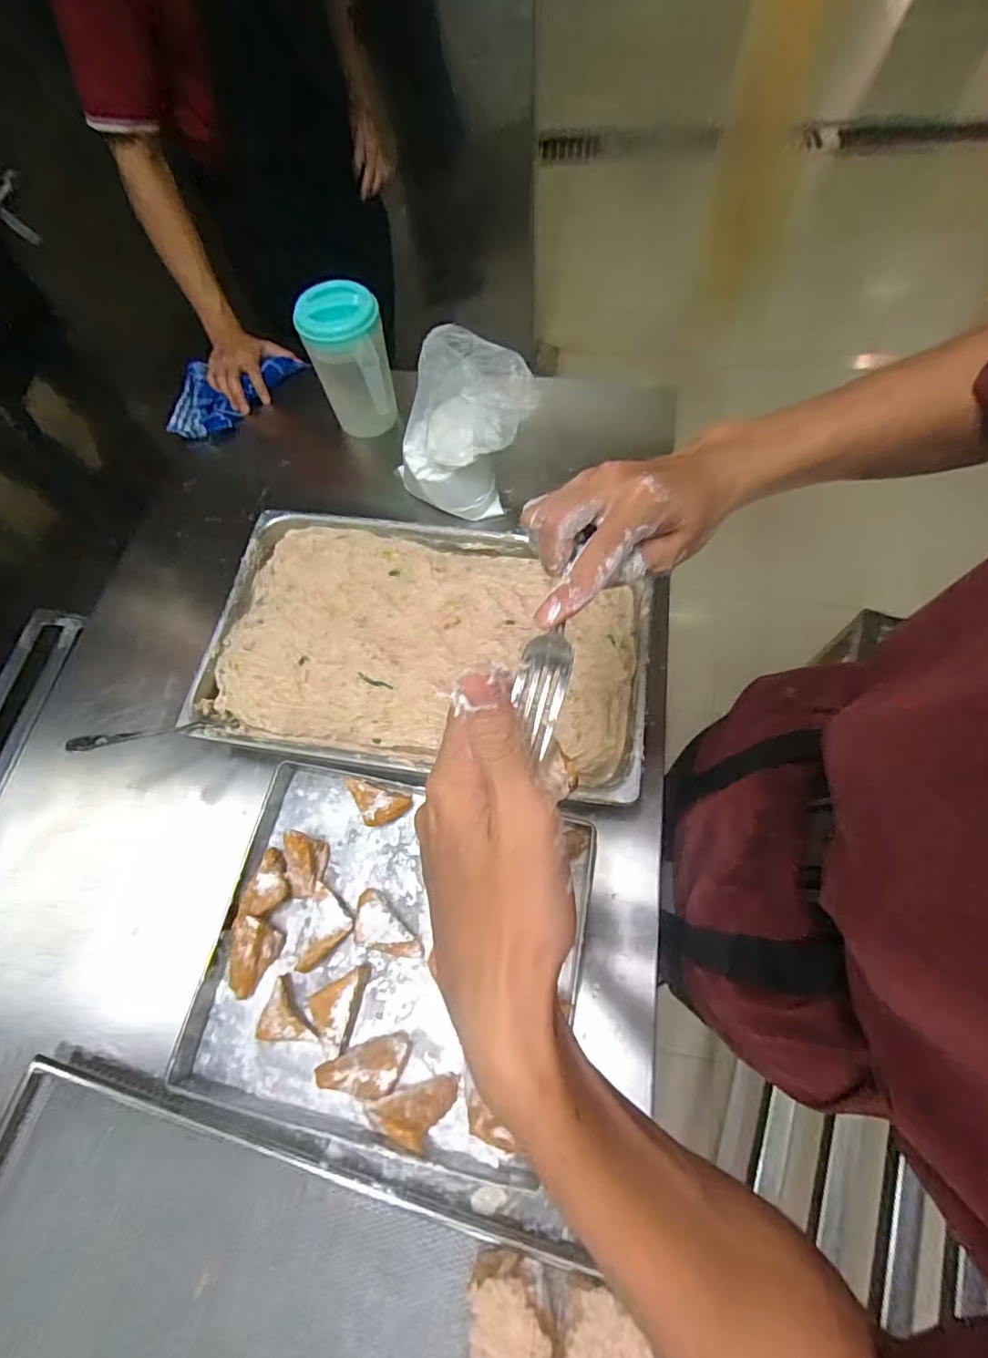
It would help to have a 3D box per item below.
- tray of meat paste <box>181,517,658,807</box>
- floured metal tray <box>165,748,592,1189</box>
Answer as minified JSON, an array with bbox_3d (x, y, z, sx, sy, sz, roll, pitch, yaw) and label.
[{"bbox_3d":[-0.084,-0.050,0.667,0.523,0.043,0.325,8,67,7],"label":"tray of meat paste"},{"bbox_3d":[-0.104,0.273,0.573,0.366,0.041,0.321,9,67,7],"label":"floured metal tray"}]

